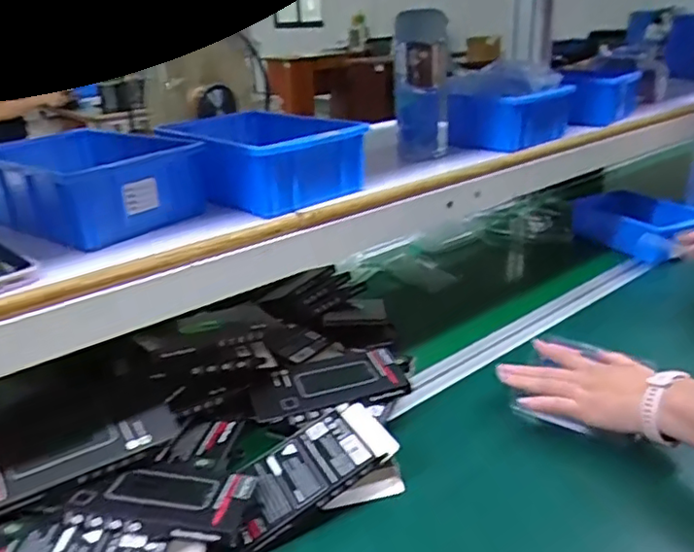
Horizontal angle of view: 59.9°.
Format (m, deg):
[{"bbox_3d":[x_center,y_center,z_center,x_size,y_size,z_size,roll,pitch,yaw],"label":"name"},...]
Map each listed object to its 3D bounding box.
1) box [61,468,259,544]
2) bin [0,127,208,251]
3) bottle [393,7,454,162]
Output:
[{"bbox_3d":[-0.142,0.168,0.474,0.128,0.016,0.078,0,24,5],"label":"box"},{"bbox_3d":[-0.234,-0.086,0.549,0.173,0.059,0.128,16,30,36],"label":"bin"},{"bbox_3d":[0.086,-0.213,0.687,0.063,0.158,0.055,0,24,5],"label":"bottle"}]

